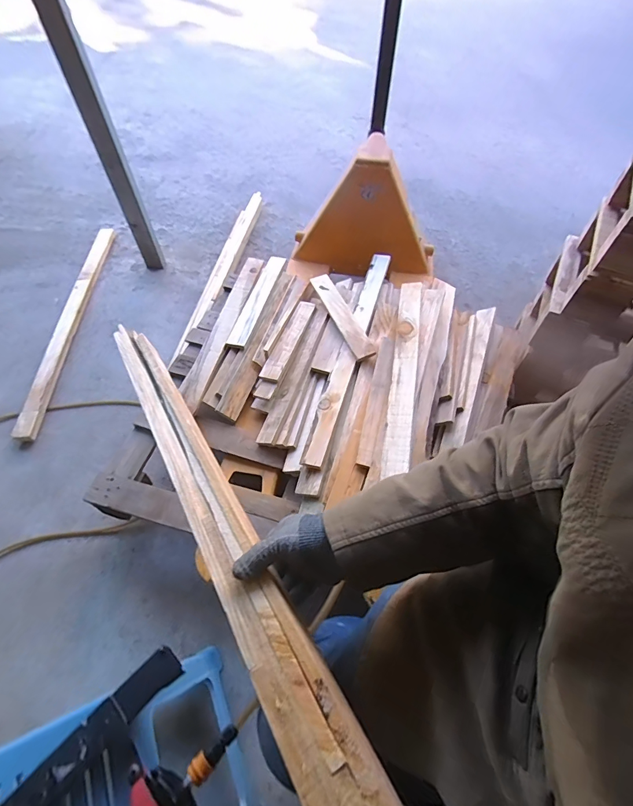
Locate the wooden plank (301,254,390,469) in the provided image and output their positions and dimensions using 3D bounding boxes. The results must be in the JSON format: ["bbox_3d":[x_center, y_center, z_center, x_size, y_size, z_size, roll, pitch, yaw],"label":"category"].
[{"bbox_3d":[0.105,-0.172,1.164,0.069,0.038,0.807,15,59,9],"label":"wooden plank"}]

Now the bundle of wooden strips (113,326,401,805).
[{"bbox_3d":[-0.129,0.152,0.501,0.066,0.025,0.956,-30,48,-15],"label":"bundle of wooden strips"}]

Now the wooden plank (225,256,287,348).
[{"bbox_3d":[-0.202,-0.350,1.315,0.070,0.029,0.437,14,59,8],"label":"wooden plank"}]

